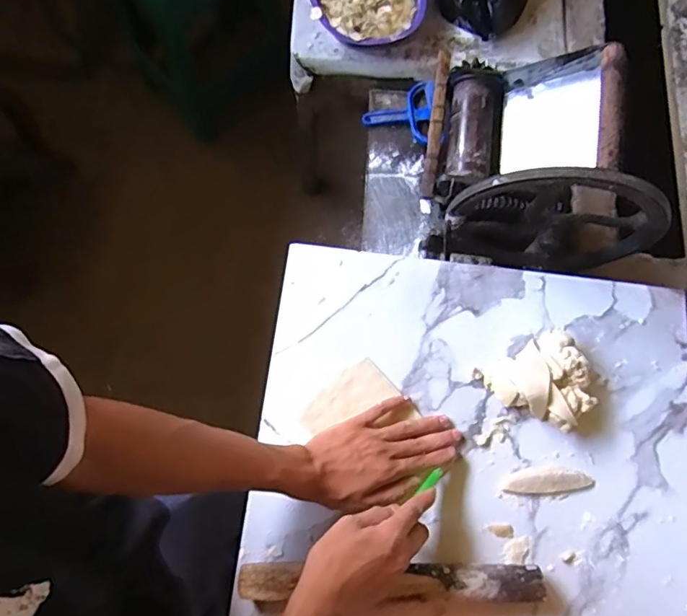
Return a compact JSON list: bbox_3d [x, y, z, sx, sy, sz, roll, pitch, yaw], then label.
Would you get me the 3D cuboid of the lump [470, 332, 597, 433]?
[{"bbox_3d":[0.227,0.089,0.589,0.104,0.048,0.097,-29,78,-7],"label":"lump"}]

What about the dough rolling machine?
[{"bbox_3d":[0.259,-0.201,0.710,0.289,0.280,0.246,9,76,3],"label":"dough rolling machine"}]

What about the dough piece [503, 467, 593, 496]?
[{"bbox_3d":[0.228,0.192,0.575,0.098,0.015,0.027,-1,76,0],"label":"dough piece"}]

